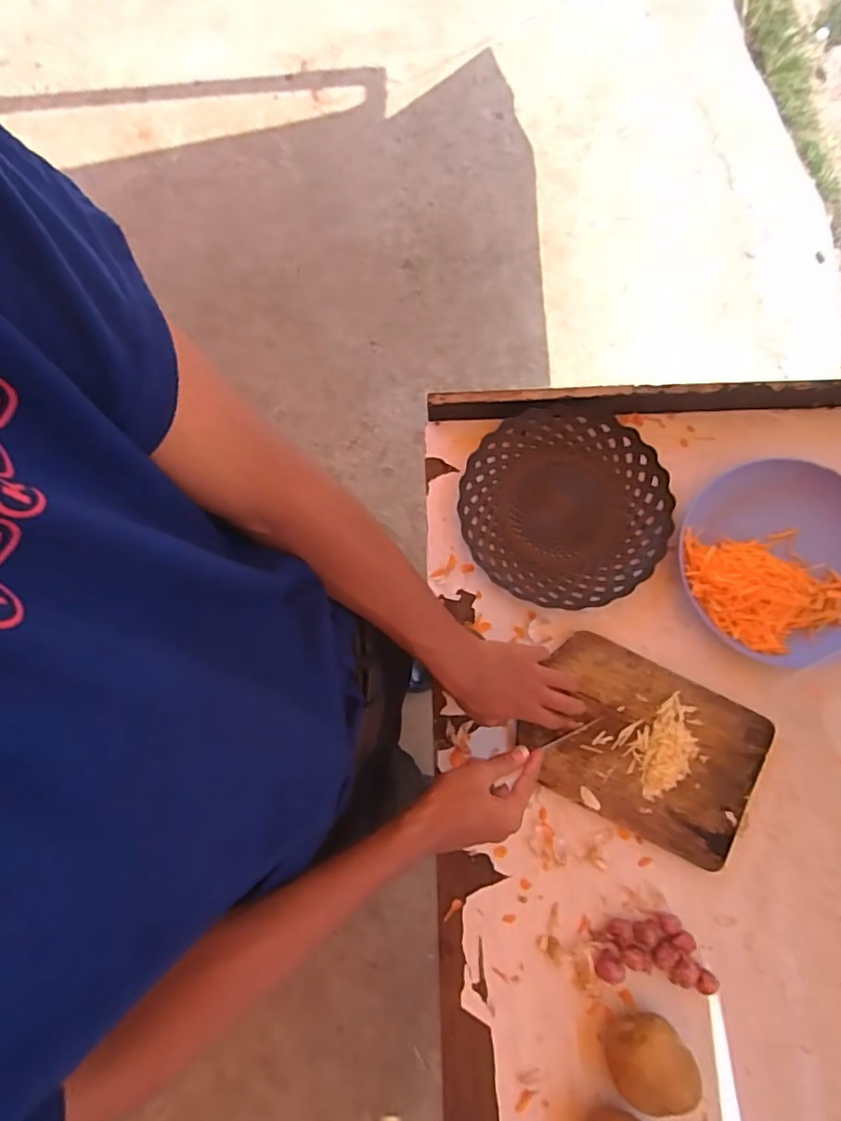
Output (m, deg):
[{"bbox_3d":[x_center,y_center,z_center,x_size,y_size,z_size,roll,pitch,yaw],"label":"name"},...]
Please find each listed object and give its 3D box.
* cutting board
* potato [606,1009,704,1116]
[{"bbox_3d":[0.232,0.193,0.580,0.228,0.022,0.165,27,79,5],"label":"cutting board"},{"bbox_3d":[0.211,0.463,0.514,0.071,0.050,0.073,0,78,-1],"label":"potato"}]

